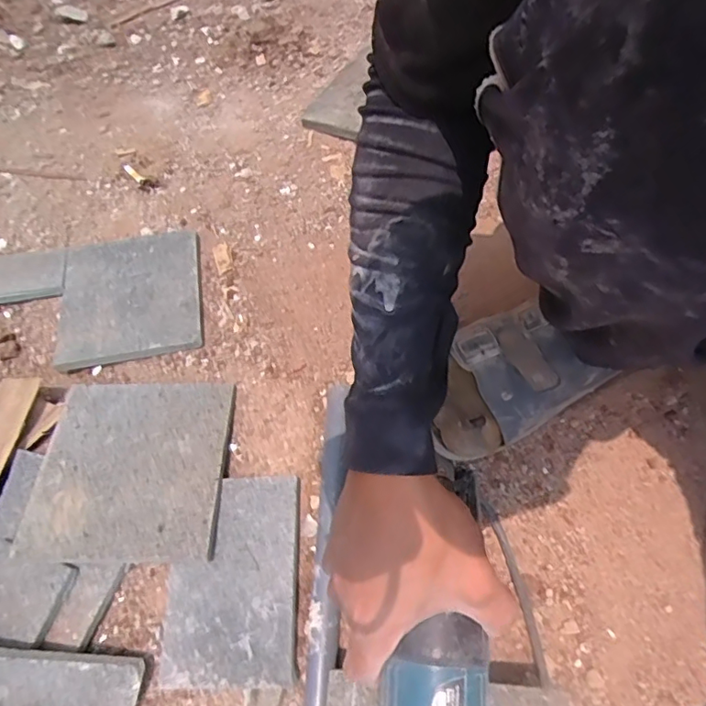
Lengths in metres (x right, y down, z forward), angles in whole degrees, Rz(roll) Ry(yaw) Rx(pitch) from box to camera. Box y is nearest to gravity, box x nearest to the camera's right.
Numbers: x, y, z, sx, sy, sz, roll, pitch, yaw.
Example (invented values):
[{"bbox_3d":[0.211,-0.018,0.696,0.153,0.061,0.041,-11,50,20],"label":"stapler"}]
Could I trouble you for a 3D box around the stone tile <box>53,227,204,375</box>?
[{"bbox_3d":[-0.226,-0.063,0.551,0.136,0.016,0.153,-7,58,-6],"label":"stone tile"}]

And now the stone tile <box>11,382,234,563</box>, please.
[{"bbox_3d":[-0.185,0.094,0.457,0.151,0.020,0.157,0,58,-2],"label":"stone tile"}]

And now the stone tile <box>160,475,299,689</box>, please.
[{"bbox_3d":[-0.094,0.172,0.421,0.098,0.004,0.147,-6,62,6],"label":"stone tile"}]

